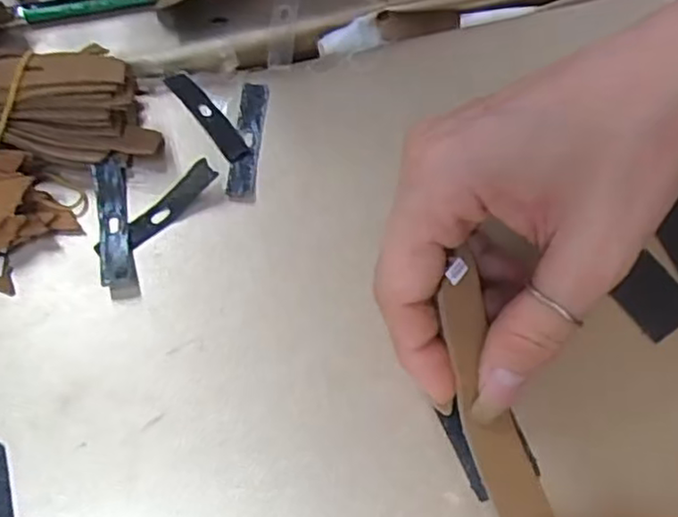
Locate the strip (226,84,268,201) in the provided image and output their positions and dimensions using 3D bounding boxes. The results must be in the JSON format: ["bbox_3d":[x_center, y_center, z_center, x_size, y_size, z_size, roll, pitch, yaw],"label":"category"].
[{"bbox_3d":[-0.036,-0.048,0.271,0.011,0.004,0.053,4,64,0],"label":"strip"}]

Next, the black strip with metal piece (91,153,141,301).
[{"bbox_3d":[-0.083,-0.012,0.251,0.012,0.007,0.056,-11,65,-8],"label":"black strip with metal piece"}]

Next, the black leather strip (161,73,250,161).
[{"bbox_3d":[-0.054,-0.060,0.276,0.010,0.004,0.054,-33,69,-17],"label":"black leather strip"}]

